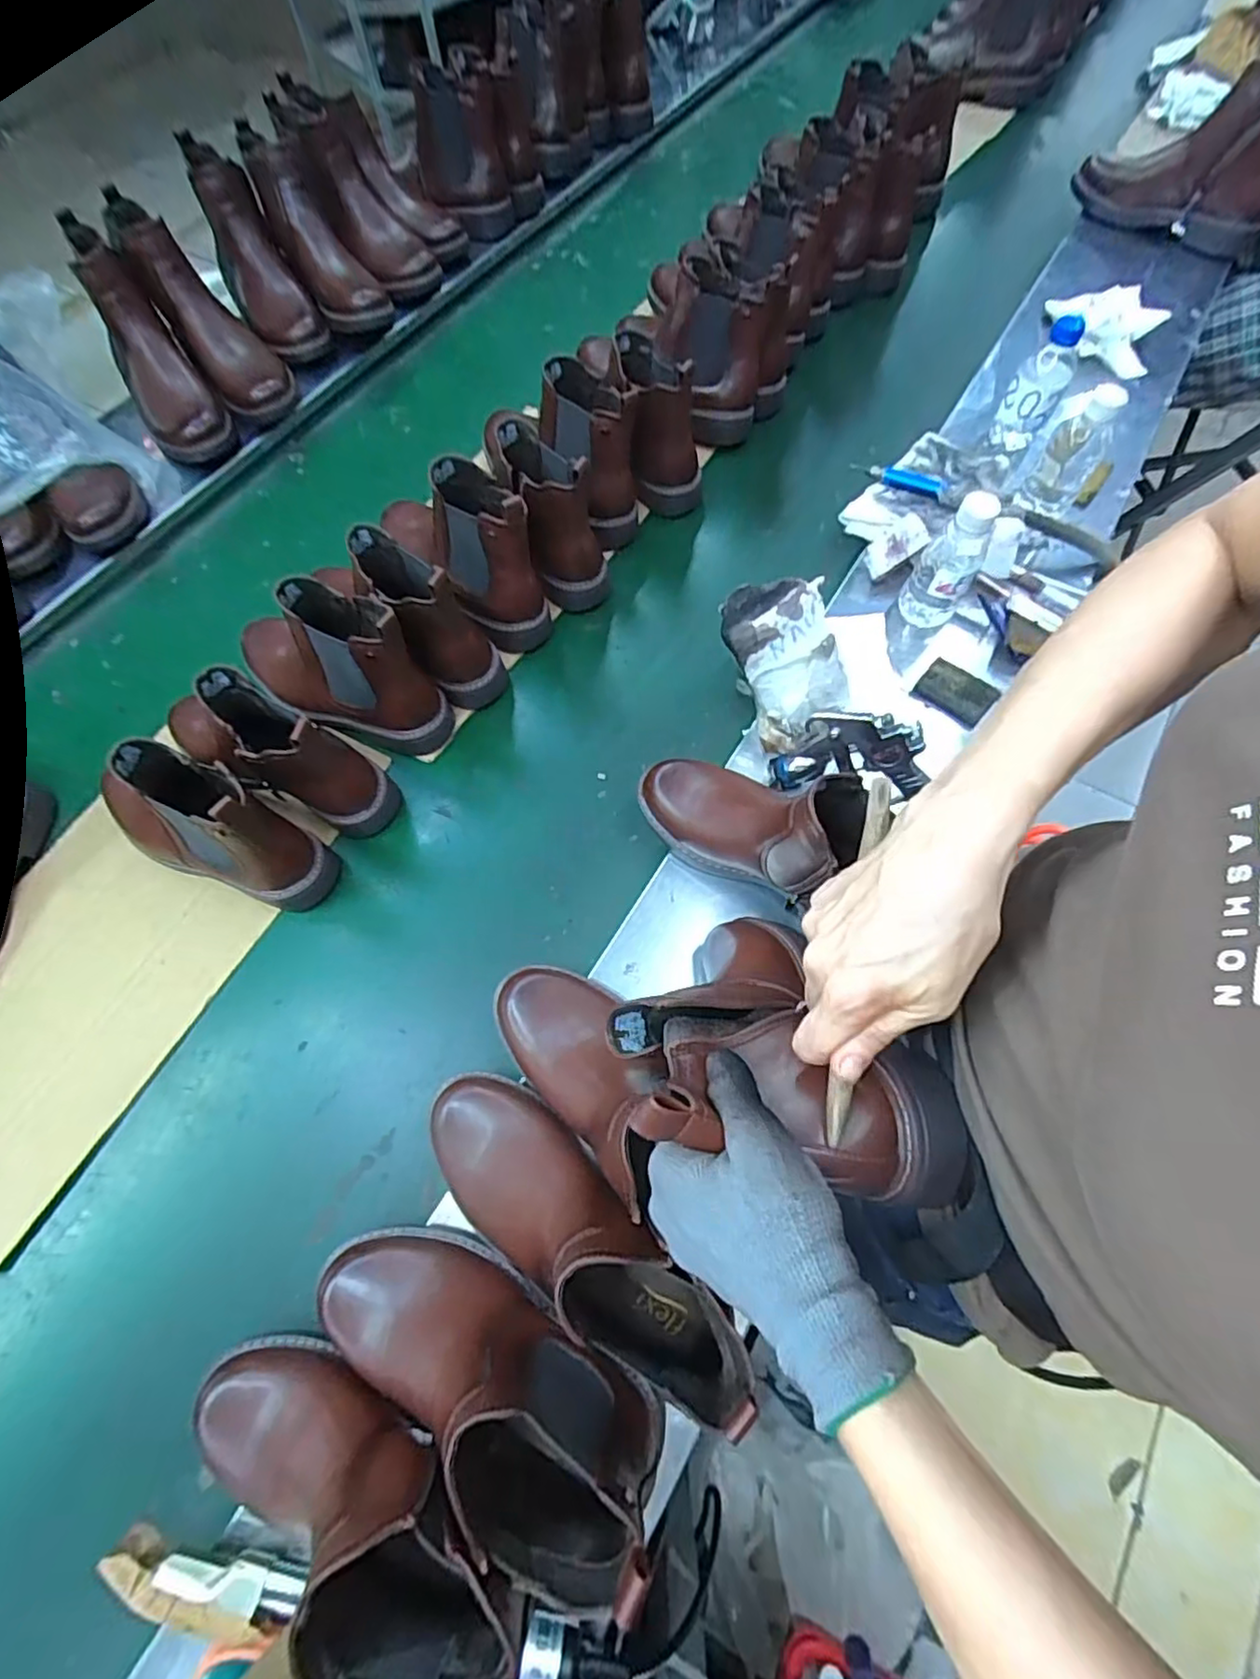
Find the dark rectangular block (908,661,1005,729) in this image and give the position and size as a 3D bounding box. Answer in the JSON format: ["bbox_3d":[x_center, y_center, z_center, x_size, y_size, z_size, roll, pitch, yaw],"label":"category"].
[{"bbox_3d":[0.323,-0.147,0.647,0.068,0.015,0.050,40,73,17],"label":"dark rectangular block"}]

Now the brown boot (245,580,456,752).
[{"bbox_3d":[-0.308,-0.181,0.640,0.252,0.161,0.075,22,69,11],"label":"brown boot"}]

